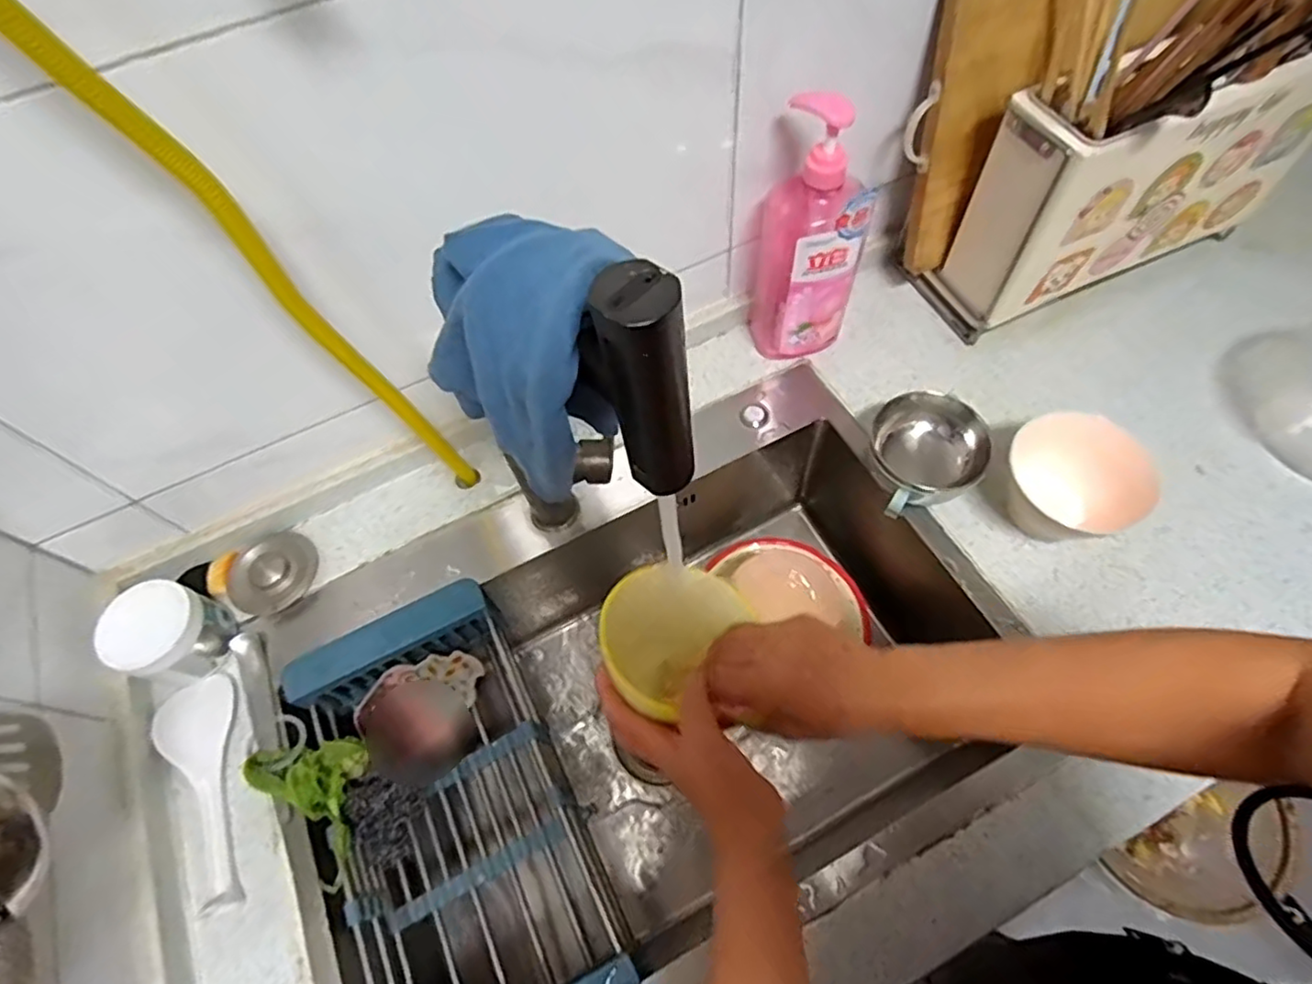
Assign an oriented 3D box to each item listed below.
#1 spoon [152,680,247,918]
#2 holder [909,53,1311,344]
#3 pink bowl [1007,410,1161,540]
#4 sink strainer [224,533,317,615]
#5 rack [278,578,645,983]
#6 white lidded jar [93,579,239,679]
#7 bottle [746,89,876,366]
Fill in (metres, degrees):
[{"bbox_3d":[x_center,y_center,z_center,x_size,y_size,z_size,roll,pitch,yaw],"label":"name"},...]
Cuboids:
[{"bbox_3d":[-0.387,0.251,0.551,0.059,0.017,0.189,-18,63,-6],"label":"spoon"},{"bbox_3d":[0.485,-0.317,0.666,0.353,0.239,0.120,-25,64,-9],"label":"holder"},{"bbox_3d":[0.373,-0.004,0.597,0.110,0.082,0.111,-1,63,3],"label":"pink bowl"},{"bbox_3d":[-0.380,0.077,0.640,0.083,0.022,0.074,-40,67,-16],"label":"sink strainer"},{"bbox_3d":[-0.178,0.291,0.579,0.198,0.087,0.383,-26,64,-10],"label":"rack"},{"bbox_3d":[-0.437,0.127,0.587,0.079,0.070,0.077,-1,63,3],"label":"white lidded jar"},{"bbox_3d":[0.149,-0.239,0.629,0.094,0.264,0.067,-8,62,0],"label":"bottle"}]

